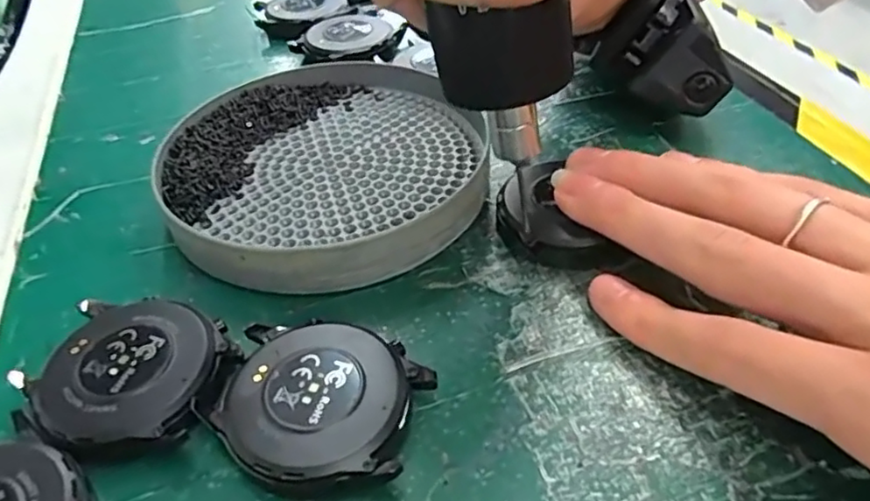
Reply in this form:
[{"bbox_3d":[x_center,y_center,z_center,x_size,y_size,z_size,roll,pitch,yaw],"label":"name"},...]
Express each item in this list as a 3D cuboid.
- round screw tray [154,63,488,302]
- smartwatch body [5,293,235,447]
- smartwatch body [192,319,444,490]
[{"bbox_3d":[-0.039,-0.031,0.219,0.108,0.018,0.114,-3,43,3],"label":"round screw tray"},{"bbox_3d":[-0.079,0.032,0.160,0.053,0.010,0.044,15,48,21],"label":"smartwatch body"},{"bbox_3d":[-0.030,0.037,0.152,0.049,0.011,0.043,15,48,21],"label":"smartwatch body"}]

